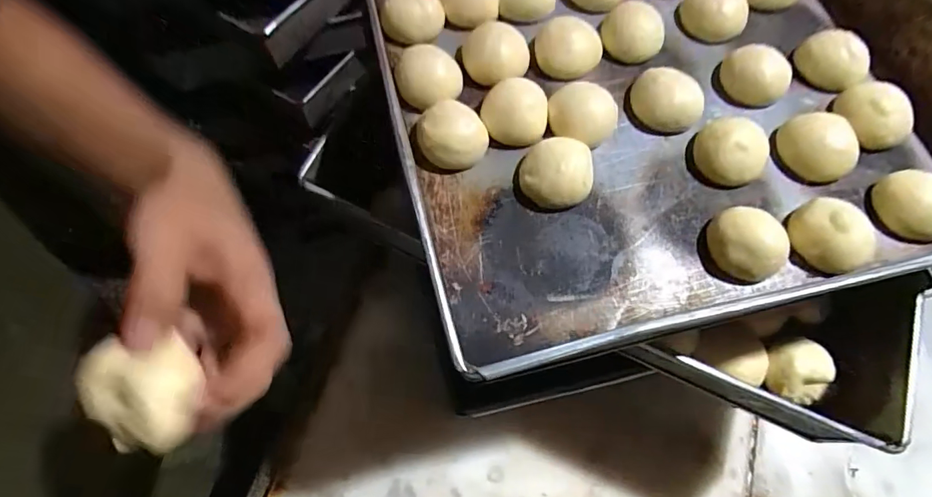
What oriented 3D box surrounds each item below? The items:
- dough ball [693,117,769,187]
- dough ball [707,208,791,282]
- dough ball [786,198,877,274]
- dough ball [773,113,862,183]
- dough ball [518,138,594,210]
[{"bbox_3d":[0.183,-0.066,0.328,0.046,0.024,0.045,1,66,-2],"label":"dough ball"},{"bbox_3d":[0.175,-0.003,0.295,0.039,0.034,0.046,-33,71,-16],"label":"dough ball"},{"bbox_3d":[0.230,-0.007,0.301,0.037,0.030,0.046,-31,71,-15],"label":"dough ball"},{"bbox_3d":[0.244,-0.071,0.325,0.043,0.022,0.048,-33,71,-16],"label":"dough ball"},{"bbox_3d":[0.061,-0.051,0.315,0.046,0.027,0.043,1,66,-2],"label":"dough ball"}]

